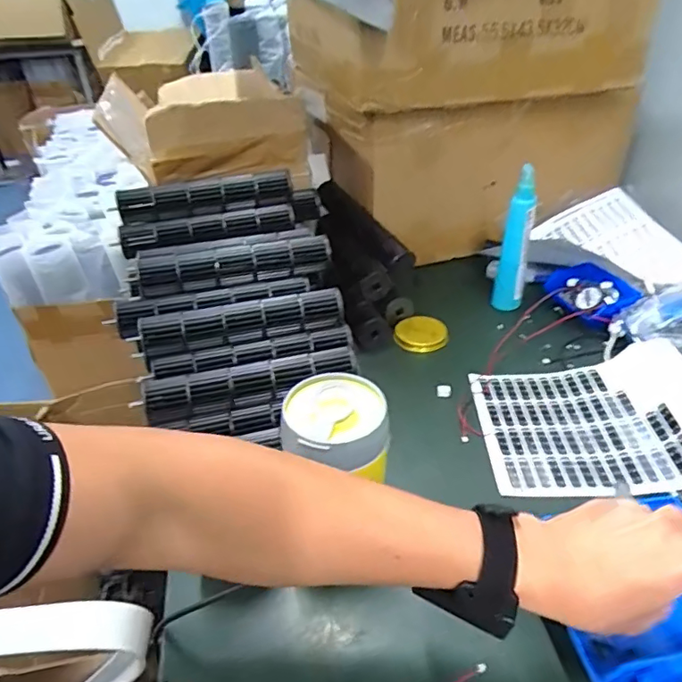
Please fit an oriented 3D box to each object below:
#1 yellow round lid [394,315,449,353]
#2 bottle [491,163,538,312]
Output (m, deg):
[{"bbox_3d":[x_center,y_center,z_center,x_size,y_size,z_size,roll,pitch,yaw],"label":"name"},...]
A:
[{"bbox_3d":[0.112,-0.012,0.743,0.074,0.015,0.068,-2,36,1],"label":"yellow round lid"},{"bbox_3d":[0.246,-0.140,0.749,0.039,0.203,0.035,9,37,16],"label":"bottle"}]

